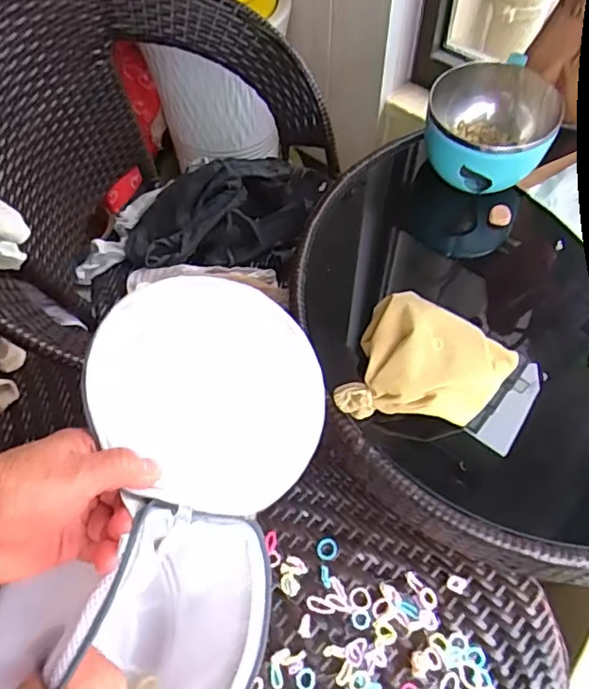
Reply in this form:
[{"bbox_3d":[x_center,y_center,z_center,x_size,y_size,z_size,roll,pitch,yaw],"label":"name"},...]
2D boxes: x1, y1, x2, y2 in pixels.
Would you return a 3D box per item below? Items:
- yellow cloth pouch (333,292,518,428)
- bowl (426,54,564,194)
[{"bbox_3d":[0.130,0.020,0.543,0.143,0.052,0.116,17,61,12],"label":"yellow cloth pouch"},{"bbox_3d":[0.228,-0.262,0.684,0.138,0.079,0.151,-1,59,2],"label":"bowl"}]

